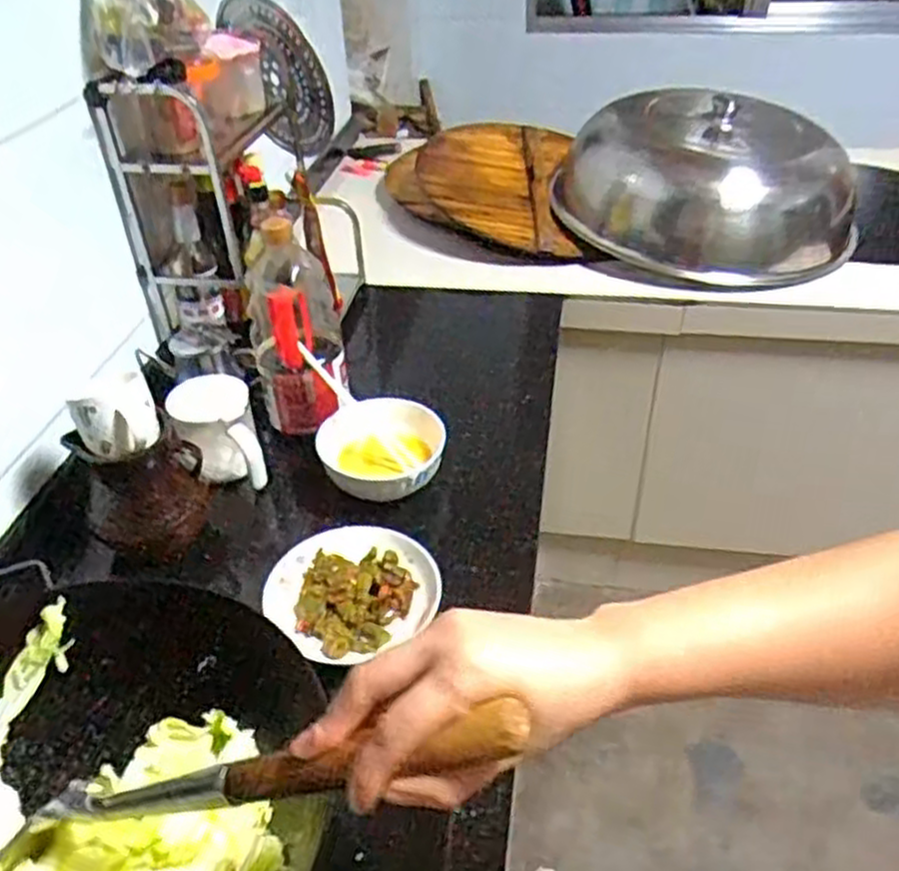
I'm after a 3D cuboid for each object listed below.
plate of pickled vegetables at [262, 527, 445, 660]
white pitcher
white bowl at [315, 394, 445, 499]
[{"bbox_3d":[-0.100,0.164,0.829,0.171,0.034,0.161,-22,42,-24],"label":"plate of pickled vegetables"},{"bbox_3d":[-0.297,-0.011,1.001,0.095,0.095,0.164,-18,41,-20],"label":"white pitcher"},{"bbox_3d":[-0.088,0.016,0.984,0.154,0.068,0.154,-1,38,1],"label":"white bowl"}]

